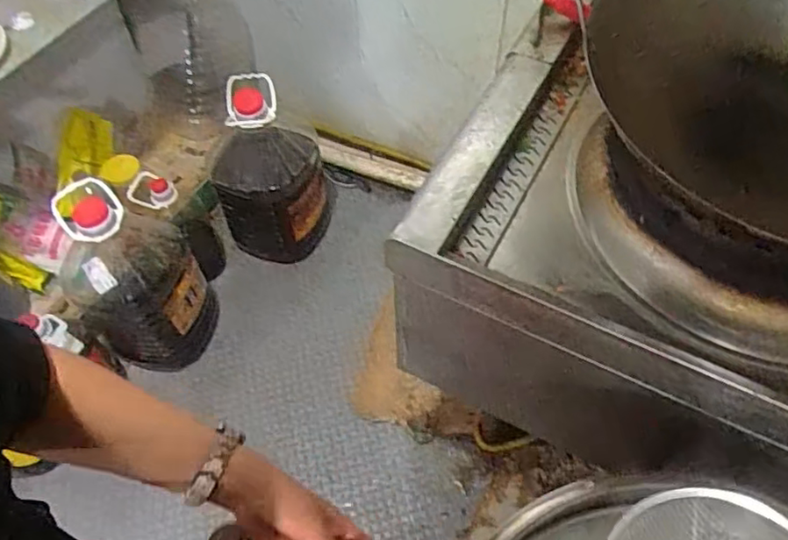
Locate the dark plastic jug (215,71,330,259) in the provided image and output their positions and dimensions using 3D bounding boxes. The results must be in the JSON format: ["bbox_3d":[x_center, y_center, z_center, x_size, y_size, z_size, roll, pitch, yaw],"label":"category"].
[{"bbox_3d":[-0.314,-0.268,1.634,0.278,0.482,0.292,0,57,1],"label":"dark plastic jug"}]

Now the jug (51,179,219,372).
[{"bbox_3d":[-0.603,0.015,1.451,0.272,0.476,0.291,-40,65,-22],"label":"jug"}]

